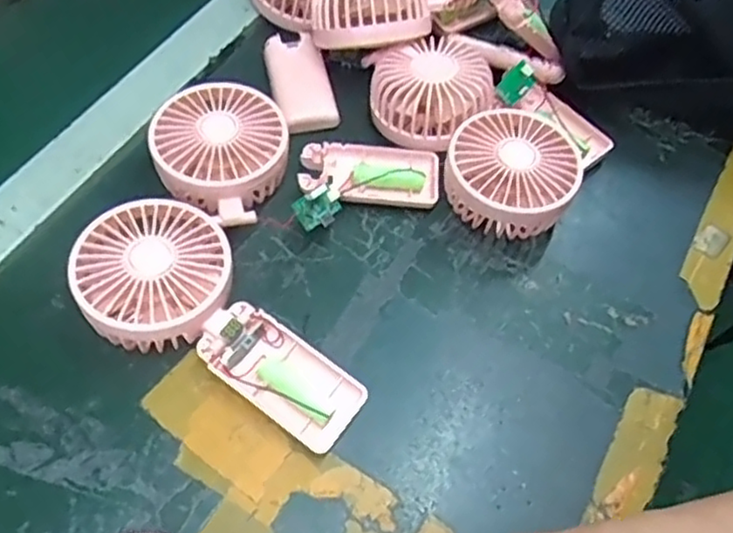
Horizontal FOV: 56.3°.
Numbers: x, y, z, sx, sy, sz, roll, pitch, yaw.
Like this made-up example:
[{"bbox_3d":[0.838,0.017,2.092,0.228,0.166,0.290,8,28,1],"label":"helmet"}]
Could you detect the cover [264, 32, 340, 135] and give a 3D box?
[{"bbox_3d":[-0.048,-0.138,0.506,0.038,0.013,0.086,-13,61,-12],"label":"cover"}]

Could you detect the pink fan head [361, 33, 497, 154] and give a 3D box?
[{"bbox_3d":[0.042,-0.124,0.488,0.088,0.037,0.083,2,58,-3],"label":"pink fan head"}]

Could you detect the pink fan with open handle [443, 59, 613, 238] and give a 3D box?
[{"bbox_3d":[0.110,-0.079,0.470,0.086,0.047,0.133,34,62,15],"label":"pink fan with open handle"}]

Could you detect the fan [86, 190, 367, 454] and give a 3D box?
[{"bbox_3d":[-0.084,0.035,0.388,0.179,0.035,0.082,41,63,5],"label":"fan"}]

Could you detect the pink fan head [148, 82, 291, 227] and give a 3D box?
[{"bbox_3d":[-0.091,-0.075,0.449,0.092,0.037,0.084,2,58,-3],"label":"pink fan head"}]

